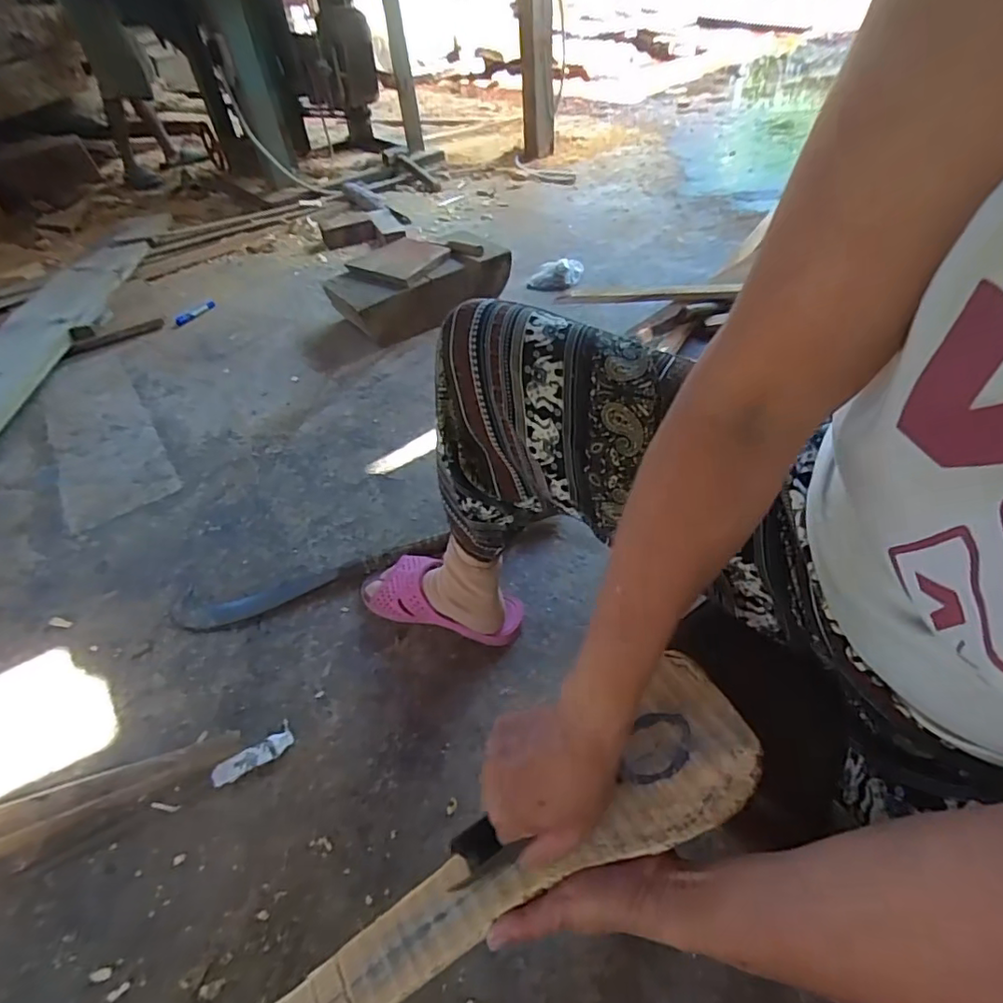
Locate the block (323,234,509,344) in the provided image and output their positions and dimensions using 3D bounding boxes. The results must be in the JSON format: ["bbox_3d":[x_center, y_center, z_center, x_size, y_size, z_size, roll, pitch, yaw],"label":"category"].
[{"bbox_3d":[-0.216,-0.579,1.497,0.448,0.154,0.252,-29,48,-23],"label":"block"}]

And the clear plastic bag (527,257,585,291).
[{"bbox_3d":[0.154,-0.633,1.561,0.166,0.079,0.059,-9,44,-4],"label":"clear plastic bag"}]

